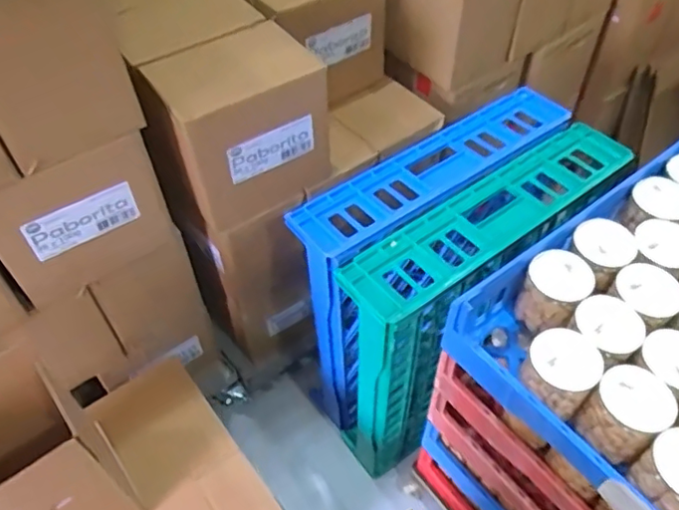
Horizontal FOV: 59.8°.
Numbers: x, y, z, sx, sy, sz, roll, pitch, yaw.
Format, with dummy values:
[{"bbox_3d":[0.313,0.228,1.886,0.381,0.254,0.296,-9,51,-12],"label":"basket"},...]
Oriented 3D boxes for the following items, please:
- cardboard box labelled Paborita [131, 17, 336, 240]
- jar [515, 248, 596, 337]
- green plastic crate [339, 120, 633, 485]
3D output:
[{"bbox_3d":[-0.191,-0.252,1.170,0.281,0.281,0.209,-27,54,-20],"label":"cardboard box labelled Paborita"},{"bbox_3d":[0.346,0.066,0.961,0.095,0.121,0.095,-1,50,1],"label":"jar"},{"bbox_3d":[0.309,0.140,1.358,0.657,0.676,0.196,-28,55,-21],"label":"green plastic crate"}]

